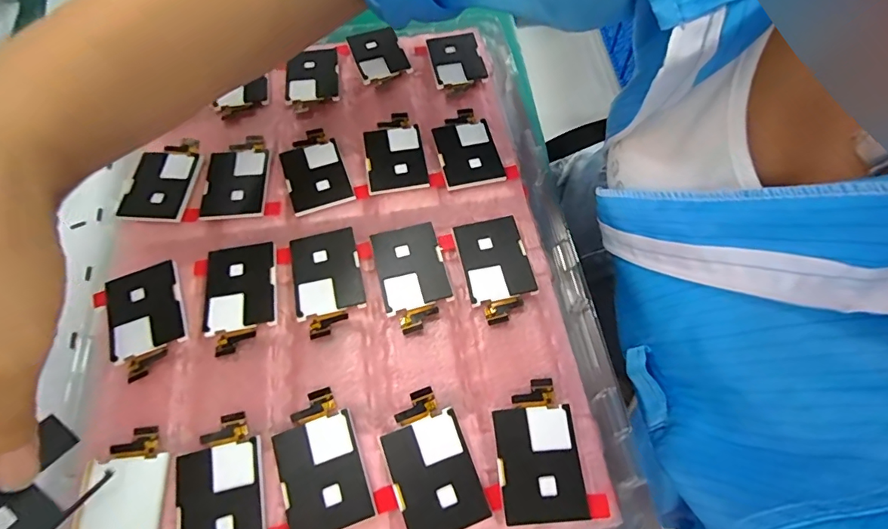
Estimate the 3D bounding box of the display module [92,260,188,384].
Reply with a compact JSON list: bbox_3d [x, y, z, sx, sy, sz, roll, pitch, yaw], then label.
[{"bbox_3d":[-0.150,0.028,0.239,0.040,0.008,0.056,-23,62,-11],"label":"display module"}]

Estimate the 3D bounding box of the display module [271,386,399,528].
[{"bbox_3d":[-0.051,0.083,0.206,0.041,0.004,0.057,-20,62,-9],"label":"display module"}]

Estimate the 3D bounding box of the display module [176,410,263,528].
[{"bbox_3d":[-0.095,0.094,0.203,0.034,0.004,0.057,-12,61,-5],"label":"display module"}]

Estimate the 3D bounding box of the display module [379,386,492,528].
[{"bbox_3d":[-0.007,0.084,0.205,0.034,0.004,0.057,-19,62,-9],"label":"display module"}]

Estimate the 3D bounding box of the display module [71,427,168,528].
[{"bbox_3d":[-0.136,0.100,0.202,0.034,0.004,0.056,-4,66,-6],"label":"display module"}]

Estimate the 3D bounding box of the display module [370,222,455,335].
[{"bbox_3d":[-0.016,0.006,0.248,0.034,0.007,0.057,-13,61,-6],"label":"display module"}]

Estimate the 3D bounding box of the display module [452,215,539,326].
[{"bbox_3d":[0.027,0.002,0.251,0.035,0.008,0.056,-12,61,-5],"label":"display module"}]

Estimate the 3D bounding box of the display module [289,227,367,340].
[{"bbox_3d":[-0.061,0.008,0.248,0.035,0.006,0.057,-13,61,-6],"label":"display module"}]

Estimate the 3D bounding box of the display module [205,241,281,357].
[{"bbox_3d":[-0.105,0.017,0.246,0.038,0.005,0.057,-11,64,-4],"label":"display module"}]

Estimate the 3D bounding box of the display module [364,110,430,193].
[{"bbox_3d":[-0.031,-0.068,0.289,0.034,0.004,0.057,-10,62,-3],"label":"display module"}]

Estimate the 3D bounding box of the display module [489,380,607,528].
[{"bbox_3d":[0.042,0.080,0.207,0.040,0.005,0.056,-10,61,-4],"label":"display module"}]

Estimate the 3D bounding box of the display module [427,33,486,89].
[{"bbox_3d":[0.008,-0.140,0.326,0.034,0.004,0.046,-9,66,-4],"label":"display module"}]

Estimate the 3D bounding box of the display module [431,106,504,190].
[{"bbox_3d":[0.012,-0.071,0.290,0.034,0.004,0.057,-14,62,-5],"label":"display module"}]

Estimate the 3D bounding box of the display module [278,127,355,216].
[{"bbox_3d":[-0.077,-0.056,0.283,0.035,0.004,0.056,-18,63,-11],"label":"display module"}]

